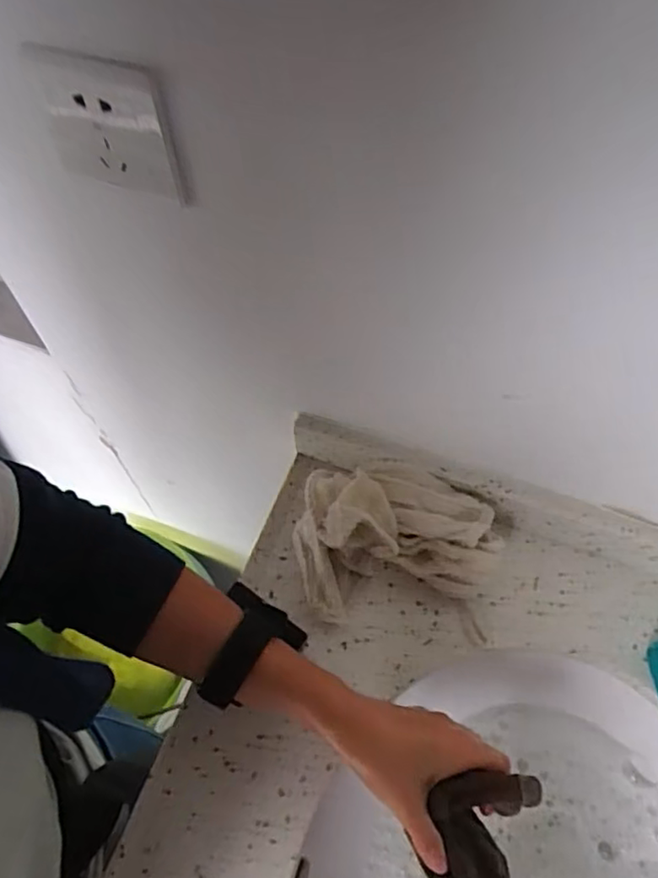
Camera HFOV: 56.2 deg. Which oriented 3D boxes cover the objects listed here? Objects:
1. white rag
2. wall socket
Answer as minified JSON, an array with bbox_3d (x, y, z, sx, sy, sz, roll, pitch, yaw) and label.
[{"bbox_3d":[0.051,0.082,0.489,0.159,0.068,0.129,6,60,6],"label":"white rag"},{"bbox_3d":[-0.128,-0.175,0.349,0.078,0.083,0.008,12,61,9],"label":"wall socket"}]

